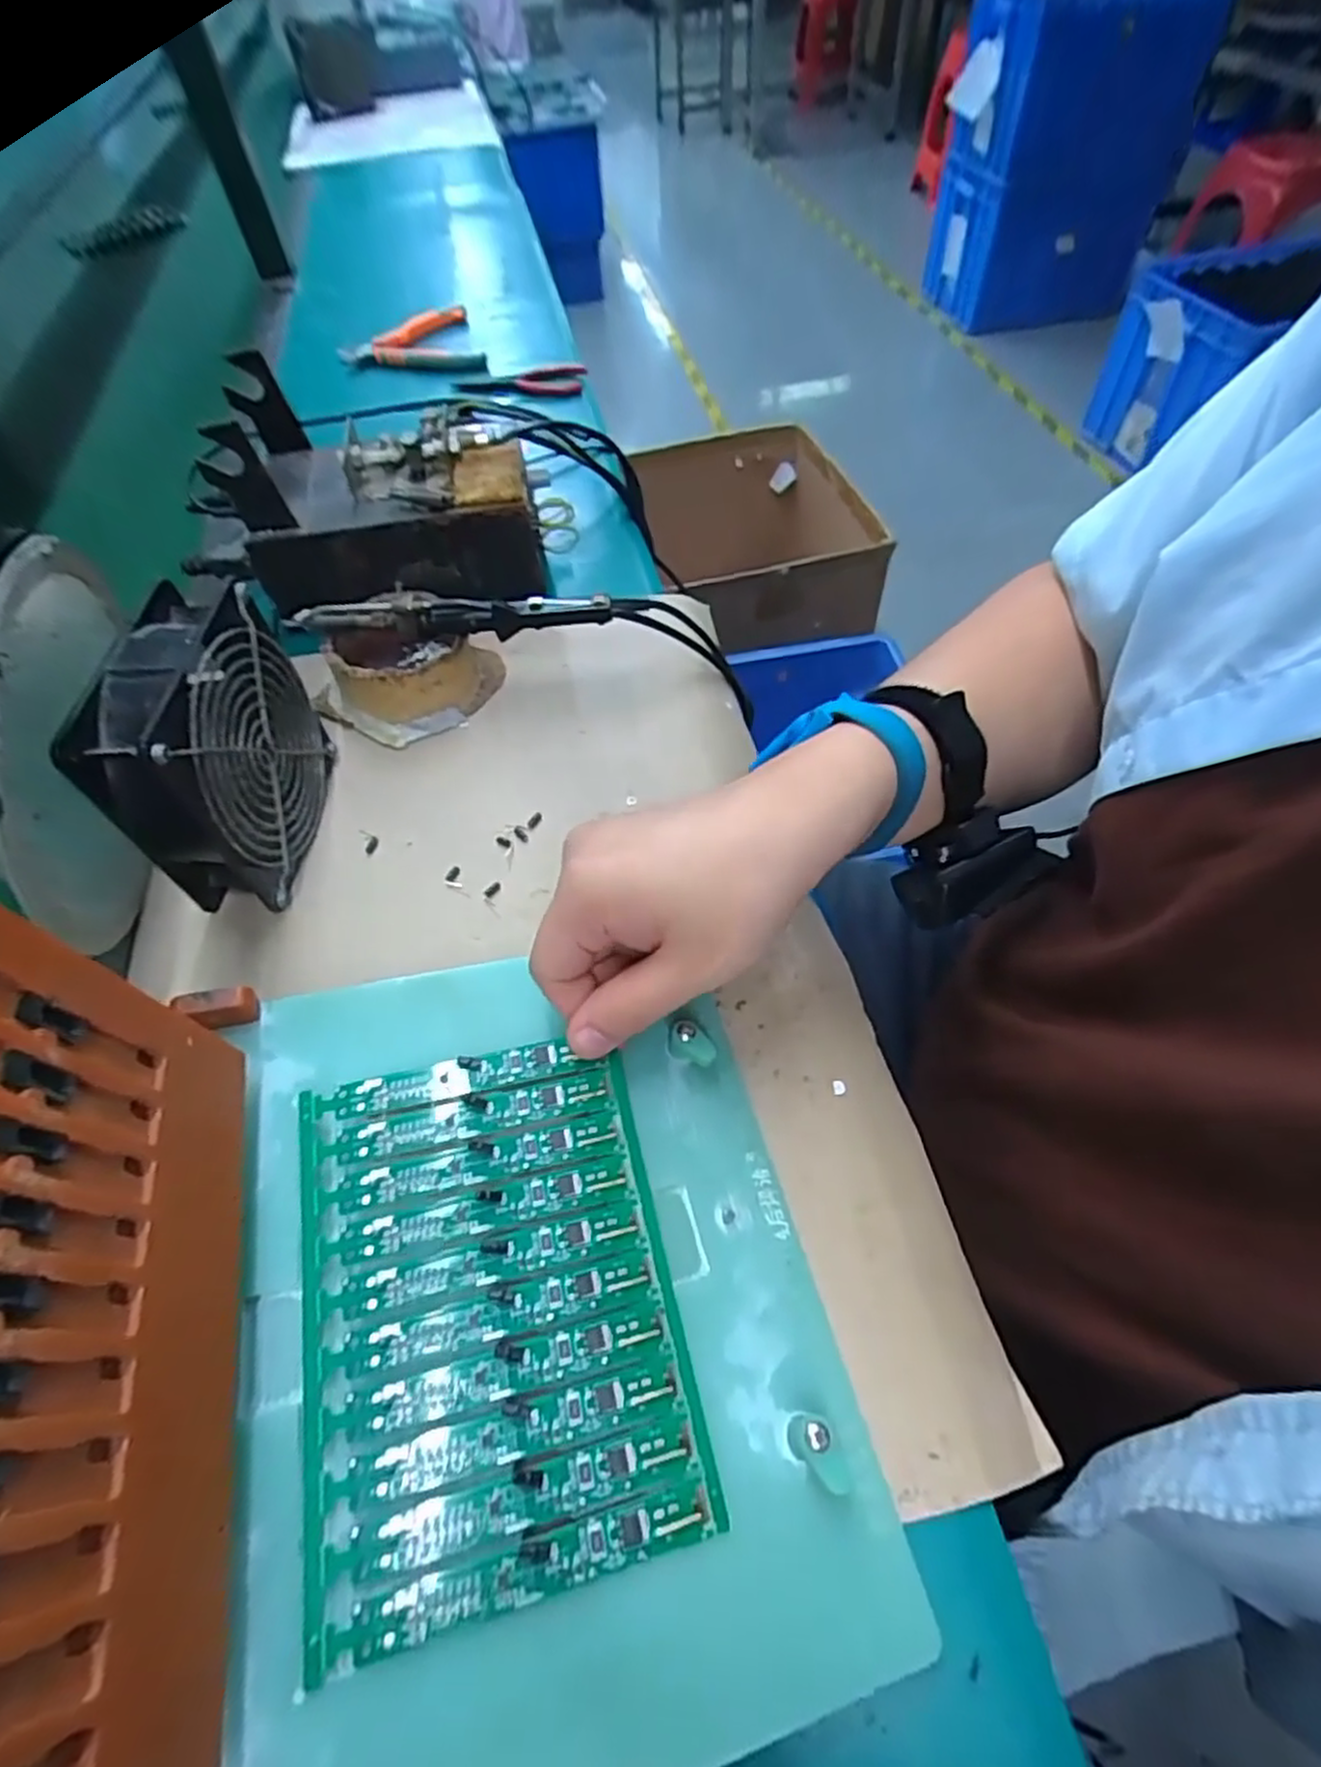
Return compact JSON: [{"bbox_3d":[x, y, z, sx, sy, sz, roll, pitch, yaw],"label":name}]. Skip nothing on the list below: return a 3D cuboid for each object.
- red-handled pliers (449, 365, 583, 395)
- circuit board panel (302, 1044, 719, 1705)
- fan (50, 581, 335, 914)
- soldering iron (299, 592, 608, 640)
[{"bbox_3d":[-0.139,-0.490,0.732,0.127,0.011,0.041,6,56,8],"label":"red-handled pliers"},{"bbox_3d":[-0.058,0.138,0.256,0.118,0.005,0.160,-9,59,-14],"label":"circuit board panel"},{"bbox_3d":[-0.216,-0.064,0.373,0.048,0.120,0.122,1,55,4],"label":"fan"},{"bbox_3d":[-0.122,-0.159,0.440,0.185,0.023,0.021,0,55,4],"label":"soldering iron"}]

